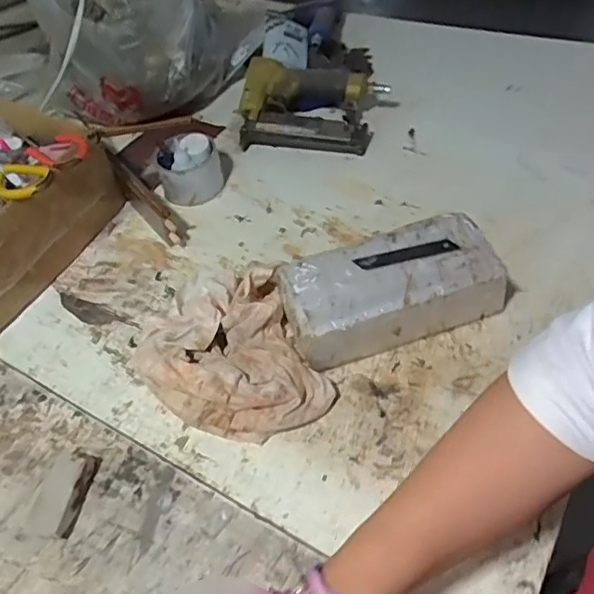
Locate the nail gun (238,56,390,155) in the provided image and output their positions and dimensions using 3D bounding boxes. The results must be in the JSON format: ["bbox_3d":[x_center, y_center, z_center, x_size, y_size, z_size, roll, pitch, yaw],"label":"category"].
[{"bbox_3d":[0.017,-0.261,0.794,0.195,0.075,0.113,11,53,16],"label":"nail gun"}]

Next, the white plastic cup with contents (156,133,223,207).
[{"bbox_3d":[-0.136,-0.165,0.741,0.087,0.071,0.065,-14,50,-4],"label":"white plastic cup with contents"}]

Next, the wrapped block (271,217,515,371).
[{"bbox_3d":[0.090,-0.007,0.570,0.206,0.075,0.105,-16,50,-5],"label":"wrapped block"}]

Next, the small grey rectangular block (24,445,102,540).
[{"bbox_3d":[-0.195,0.161,0.480,0.038,0.025,0.072,10,53,16],"label":"small grey rectangular block"}]

